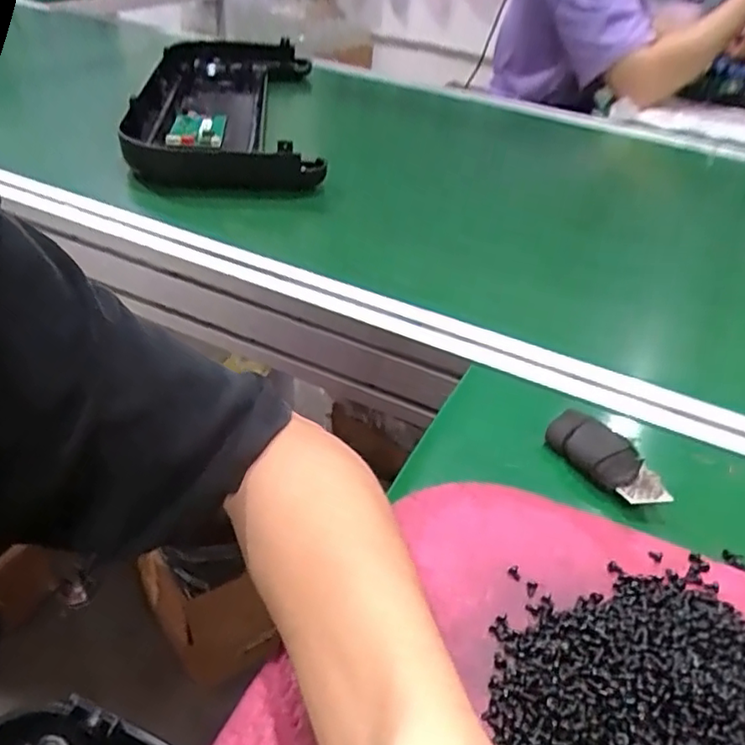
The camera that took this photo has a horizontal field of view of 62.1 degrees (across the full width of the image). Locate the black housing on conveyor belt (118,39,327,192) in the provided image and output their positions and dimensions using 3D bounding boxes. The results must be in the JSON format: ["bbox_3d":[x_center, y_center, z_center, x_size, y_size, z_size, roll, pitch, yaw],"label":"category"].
[{"bbox_3d":[-0.188,-0.371,0.844,0.207,0.056,0.566,-2,39,-7],"label":"black housing on conveyor belt"}]

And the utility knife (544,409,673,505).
[{"bbox_3d":[0.129,0.047,0.347,0.022,0.018,0.072,-18,44,-25],"label":"utility knife"}]

